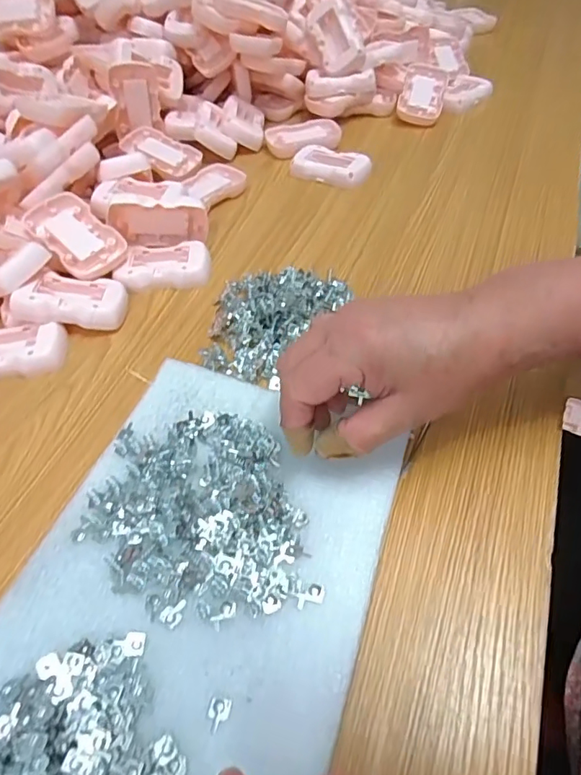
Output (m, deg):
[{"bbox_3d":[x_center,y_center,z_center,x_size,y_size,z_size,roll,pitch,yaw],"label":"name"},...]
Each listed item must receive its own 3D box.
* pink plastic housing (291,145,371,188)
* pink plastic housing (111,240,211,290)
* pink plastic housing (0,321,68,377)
[{"bbox_3d":[0.046,-0.240,0.556,0.088,0.024,0.041,19,53,20],"label":"pink plastic housing"},{"bbox_3d":[-0.113,-0.110,0.459,0.079,0.020,0.049,-7,49,-2],"label":"pink plastic housing"},{"bbox_3d":[-0.219,-0.028,0.399,0.080,0.019,0.050,-10,49,-4],"label":"pink plastic housing"}]

